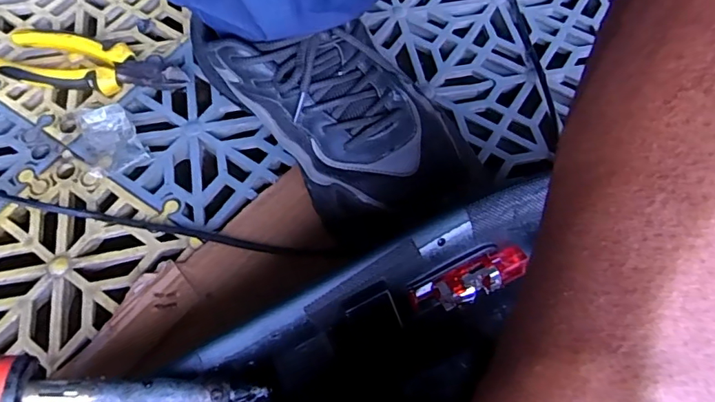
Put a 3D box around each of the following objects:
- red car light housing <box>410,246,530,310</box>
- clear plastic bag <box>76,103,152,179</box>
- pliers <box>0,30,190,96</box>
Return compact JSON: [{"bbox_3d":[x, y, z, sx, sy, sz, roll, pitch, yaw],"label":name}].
[{"bbox_3d":[0.057,0.041,0.255,0.060,0.019,0.020,-23,65,-11],"label":"red car light housing"},{"bbox_3d":[-0.185,-0.047,0.358,0.040,0.024,0.048,-26,65,-13],"label":"clear plastic bag"},{"bbox_3d":[-0.213,-0.110,0.393,0.150,0.021,0.049,7,63,4],"label":"pliers"}]

